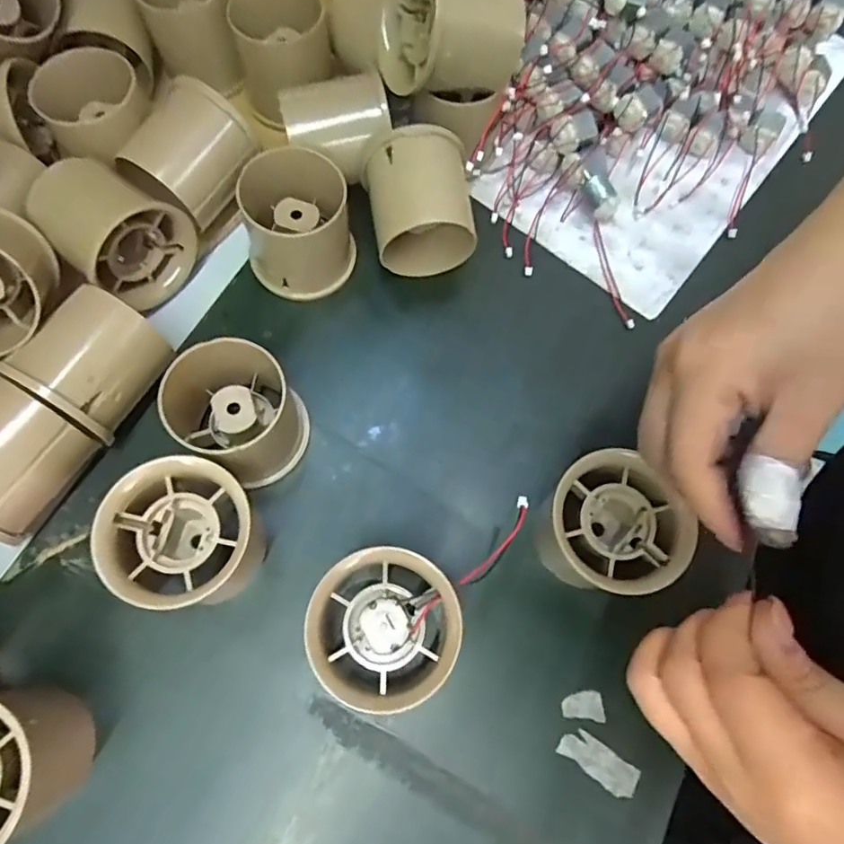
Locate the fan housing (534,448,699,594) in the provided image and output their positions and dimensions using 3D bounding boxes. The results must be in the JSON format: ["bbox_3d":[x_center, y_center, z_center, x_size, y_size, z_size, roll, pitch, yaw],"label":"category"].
[{"bbox_3d":[0.074,0.050,0.246,0.058,0.061,0.052,-36,76,-14],"label":"fan housing"}]

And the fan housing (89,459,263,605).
[{"bbox_3d":[-0.094,0.048,0.229,0.052,0.051,0.052,1,71,-2],"label":"fan housing"}]

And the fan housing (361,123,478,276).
[{"bbox_3d":[-0.001,-0.110,0.286,0.051,0.045,0.052,-6,71,-5],"label":"fan housing"}]

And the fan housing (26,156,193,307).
[{"bbox_3d":[-0.148,-0.090,0.276,0.060,0.050,0.051,35,73,9],"label":"fan housing"}]

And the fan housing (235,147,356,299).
[{"bbox_3d":[-0.062,-0.098,0.283,0.052,0.050,0.048,-11,71,-7],"label":"fan housing"}]

